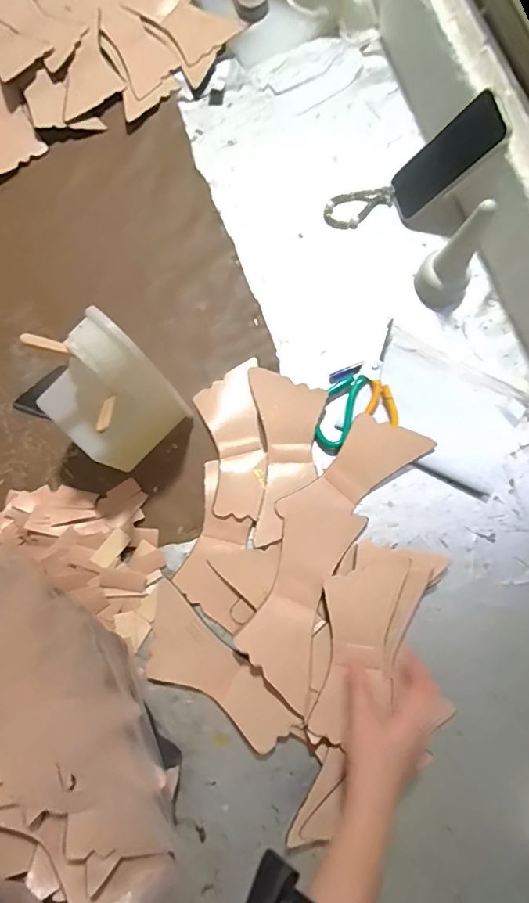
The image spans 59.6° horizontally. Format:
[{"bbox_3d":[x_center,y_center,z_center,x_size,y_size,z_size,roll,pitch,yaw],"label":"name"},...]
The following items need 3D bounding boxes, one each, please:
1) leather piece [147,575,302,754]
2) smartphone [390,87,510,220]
[{"bbox_3d":[-0.069,0.260,0.537,0.212,0.009,0.083,41,80,13],"label":"leather piece"},{"bbox_3d":[0.238,-0.386,0.612,0.009,0.154,0.076,-2,76,-37],"label":"smartphone"}]

